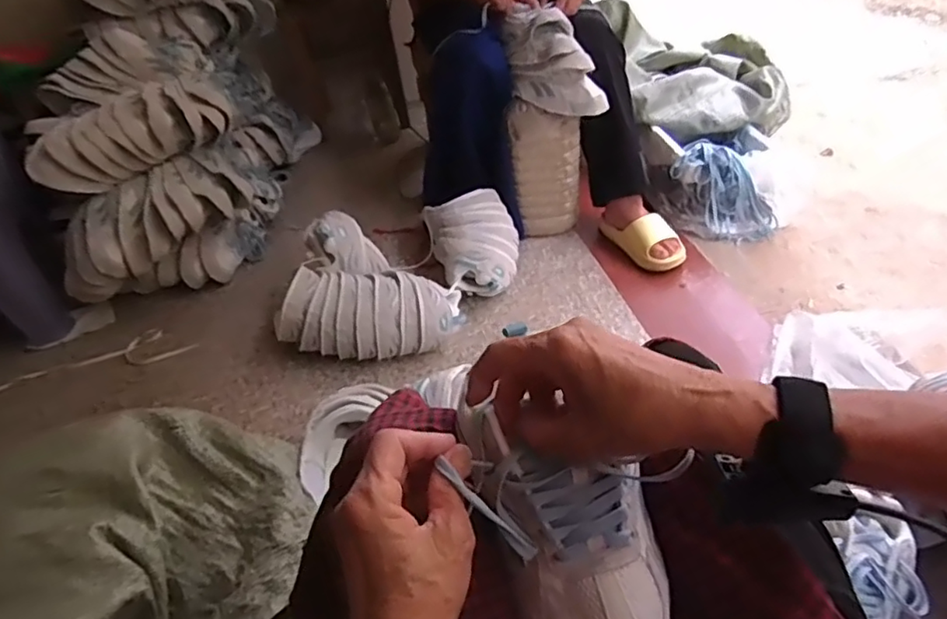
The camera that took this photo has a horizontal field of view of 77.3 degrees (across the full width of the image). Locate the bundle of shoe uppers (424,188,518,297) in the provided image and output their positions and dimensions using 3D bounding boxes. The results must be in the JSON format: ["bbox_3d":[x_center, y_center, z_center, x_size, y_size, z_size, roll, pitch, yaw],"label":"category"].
[{"bbox_3d":[0.008,-0.142,1.303,0.186,0.157,0.267,-12,41,-4],"label":"bundle of shoe uppers"}]

